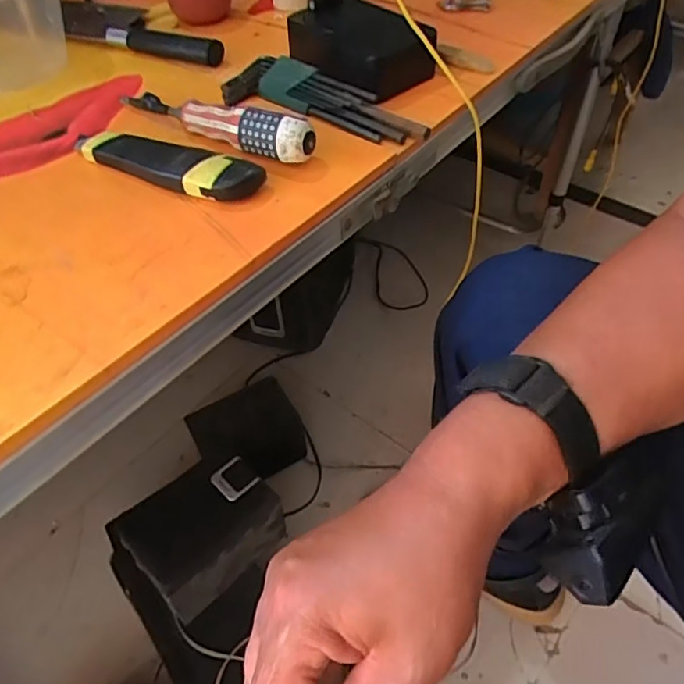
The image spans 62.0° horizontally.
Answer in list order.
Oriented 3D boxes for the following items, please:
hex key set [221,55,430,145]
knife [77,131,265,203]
[{"bbox_3d":[-0.017,-0.194,0.459,0.176,0.022,0.051,29,57,23],"label":"hex key set"},{"bbox_3d":[-0.128,-0.130,0.406,0.154,0.020,0.036,21,54,17],"label":"knife"}]

